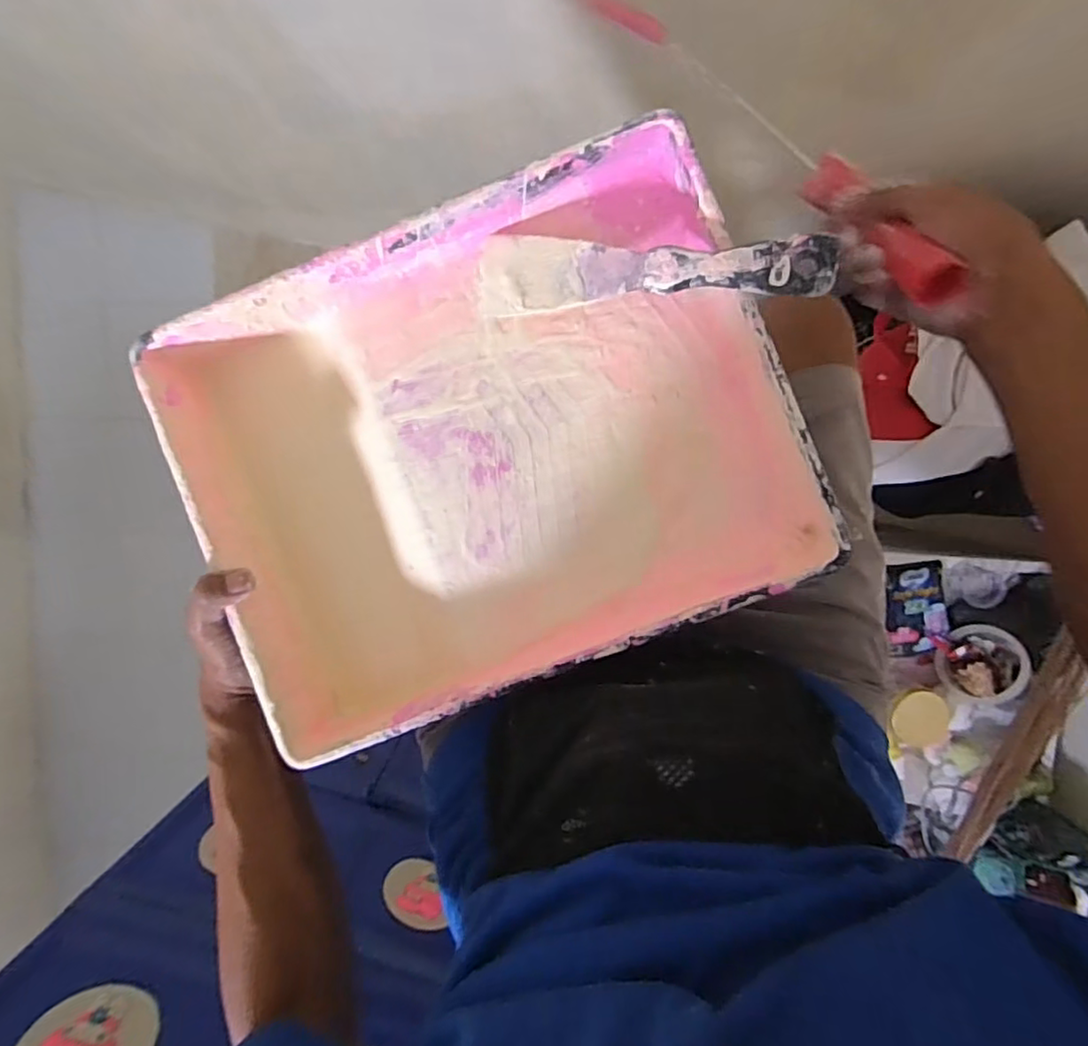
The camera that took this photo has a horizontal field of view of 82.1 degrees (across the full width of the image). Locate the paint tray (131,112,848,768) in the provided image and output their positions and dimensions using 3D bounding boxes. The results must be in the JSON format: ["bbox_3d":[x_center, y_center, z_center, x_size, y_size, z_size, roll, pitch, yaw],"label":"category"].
[{"bbox_3d":[-0.043,-0.043,0.385,0.356,0.069,0.272,-21,89,10],"label":"paint tray"}]

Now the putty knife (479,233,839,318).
[{"bbox_3d":[0.053,-0.143,0.355,0.202,0.011,0.045,8,94,25],"label":"putty knife"}]

